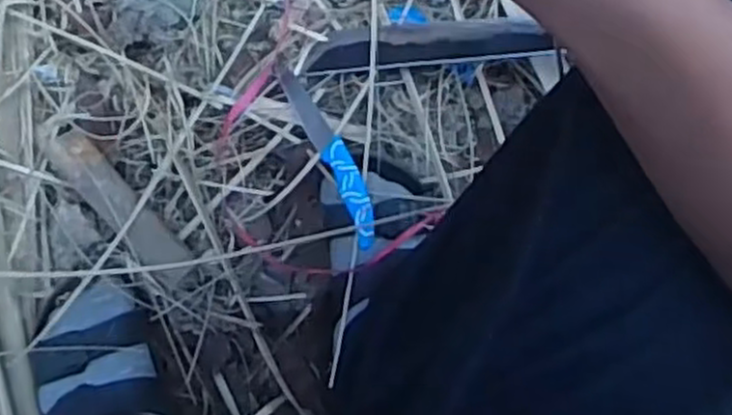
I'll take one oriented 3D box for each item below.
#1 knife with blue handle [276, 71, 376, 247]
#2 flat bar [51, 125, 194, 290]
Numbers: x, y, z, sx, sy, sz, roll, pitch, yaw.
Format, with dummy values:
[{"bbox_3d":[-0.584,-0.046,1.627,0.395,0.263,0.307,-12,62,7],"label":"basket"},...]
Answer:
[{"bbox_3d":[-0.031,-0.050,0.661,0.028,0.017,0.182,-27,69,-6],"label":"knife with blue handle"},{"bbox_3d":[-0.202,0.000,0.644,0.034,0.016,0.156,-37,93,-5],"label":"flat bar"}]

